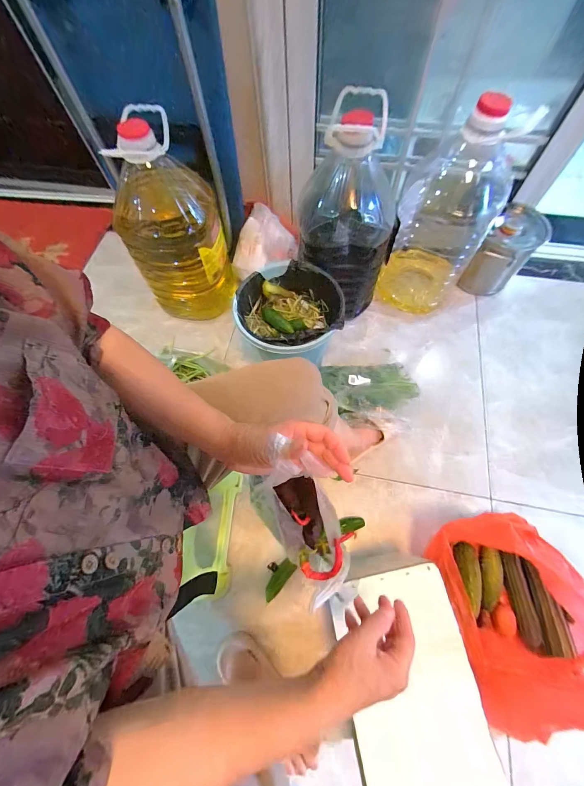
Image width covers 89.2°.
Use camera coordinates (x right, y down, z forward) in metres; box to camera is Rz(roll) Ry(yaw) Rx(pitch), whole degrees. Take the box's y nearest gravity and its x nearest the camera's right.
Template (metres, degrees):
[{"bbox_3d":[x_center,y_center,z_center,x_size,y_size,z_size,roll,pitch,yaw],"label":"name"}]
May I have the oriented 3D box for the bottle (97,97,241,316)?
[{"bbox_3d":[-0.323,-0.451,0.840,0.240,0.463,0.232,-6,66,-1],"label":"bottle"}]

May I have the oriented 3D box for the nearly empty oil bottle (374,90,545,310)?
[{"bbox_3d":[0.408,-0.473,0.824,0.225,0.505,0.218,20,68,10],"label":"nearly empty oil bottle"}]

